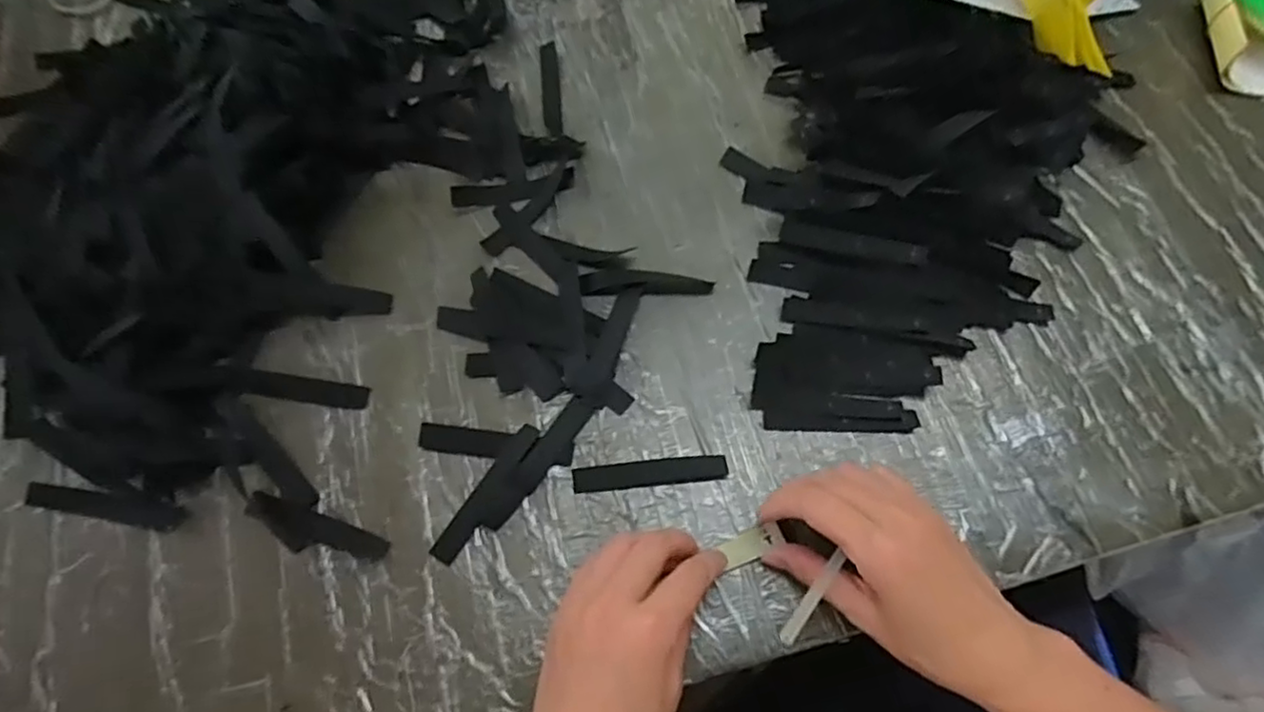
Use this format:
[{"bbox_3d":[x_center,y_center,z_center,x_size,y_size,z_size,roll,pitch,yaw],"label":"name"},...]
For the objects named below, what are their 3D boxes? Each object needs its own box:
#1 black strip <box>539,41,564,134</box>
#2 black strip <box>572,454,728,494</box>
[{"bbox_3d":[-0.064,-0.211,0.524,0.014,0.004,0.094,-7,67,-1],"label":"black strip"},{"bbox_3d":[0.011,0.070,0.403,0.091,0.004,0.016,-5,67,0],"label":"black strip"}]

